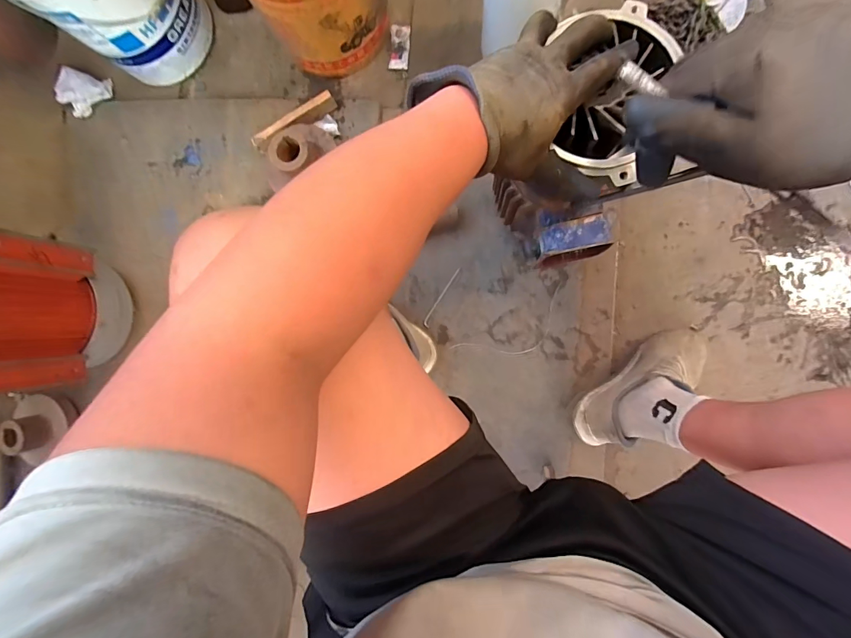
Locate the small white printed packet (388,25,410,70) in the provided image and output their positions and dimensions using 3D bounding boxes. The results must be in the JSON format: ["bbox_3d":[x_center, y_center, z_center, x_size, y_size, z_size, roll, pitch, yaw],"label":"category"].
[{"bbox_3d":[-0.056,-0.595,0.857,0.043,0.012,0.091,5,91,0],"label":"small white printed packet"}]

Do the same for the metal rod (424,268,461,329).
[{"bbox_3d":[0.032,-0.045,0.812,0.015,0.004,0.139,29,92,12],"label":"metal rod"}]

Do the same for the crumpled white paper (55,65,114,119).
[{"bbox_3d":[-0.803,-0.536,0.913,0.109,0.029,0.113,37,91,6],"label":"crumpled white paper"}]

